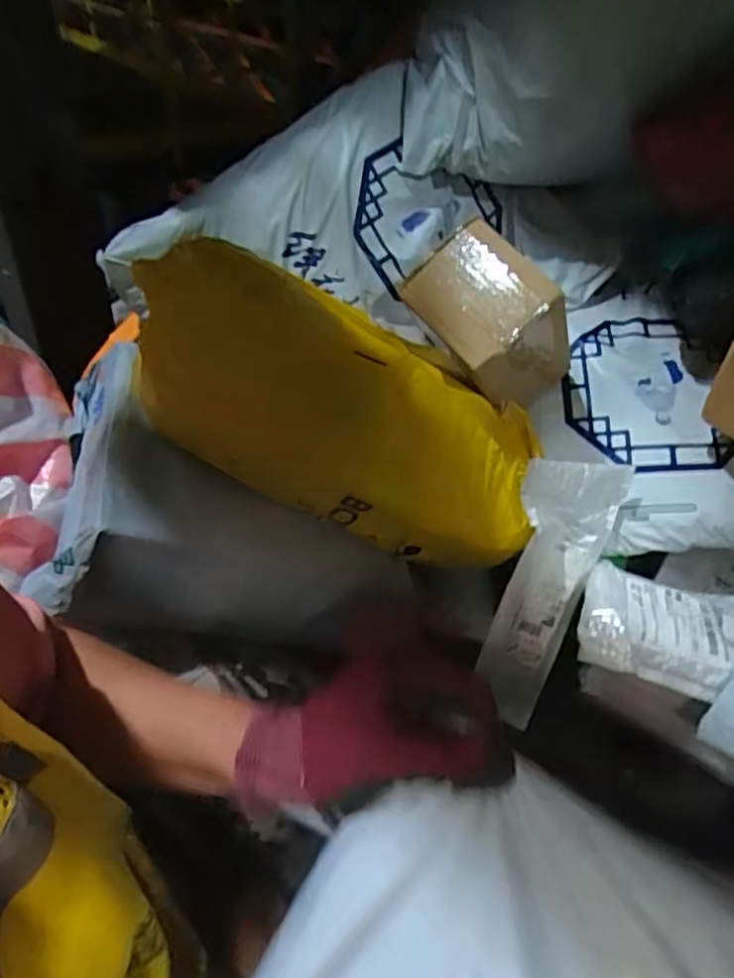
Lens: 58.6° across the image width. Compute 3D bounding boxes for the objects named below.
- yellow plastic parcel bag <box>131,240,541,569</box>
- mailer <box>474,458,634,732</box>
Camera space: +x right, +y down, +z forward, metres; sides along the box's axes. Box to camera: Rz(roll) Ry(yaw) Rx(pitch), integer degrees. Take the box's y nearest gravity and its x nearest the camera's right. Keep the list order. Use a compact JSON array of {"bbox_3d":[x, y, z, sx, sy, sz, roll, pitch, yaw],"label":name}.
[{"bbox_3d":[-0.019,-0.055,0.580,0.391,0.165,0.096,30,38,-19],"label":"yellow plastic parcel bag"},{"bbox_3d":[0.169,0.107,0.643,0.107,0.283,0.025,5,22,-18],"label":"mailer"}]

